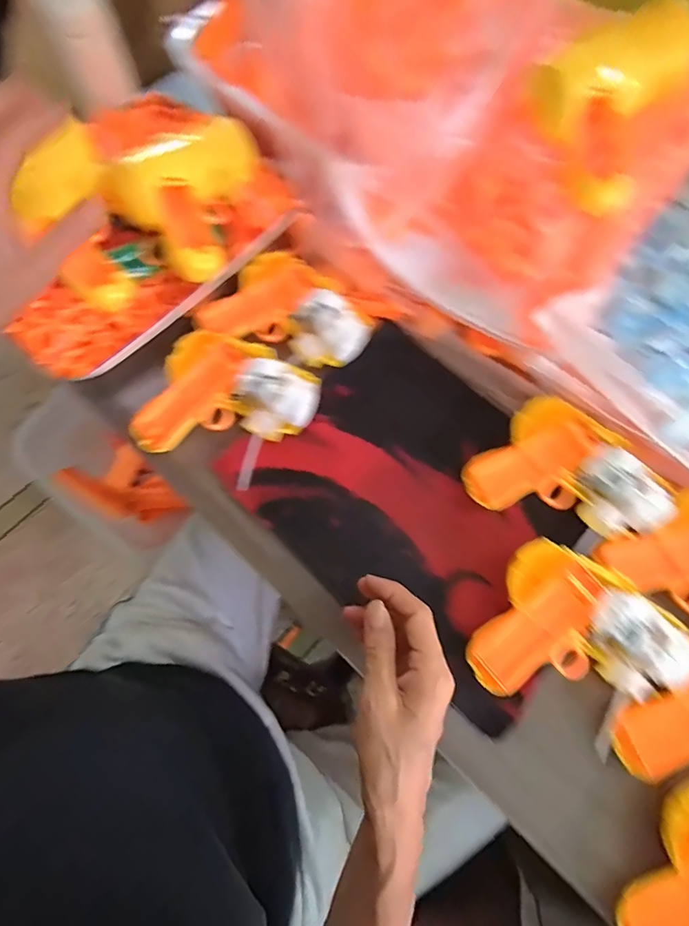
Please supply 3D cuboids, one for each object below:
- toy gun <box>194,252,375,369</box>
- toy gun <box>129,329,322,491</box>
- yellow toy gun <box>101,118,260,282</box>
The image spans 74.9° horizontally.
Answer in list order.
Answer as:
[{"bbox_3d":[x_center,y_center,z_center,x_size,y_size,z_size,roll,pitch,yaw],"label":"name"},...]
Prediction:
[{"bbox_3d":[-0.053,-0.150,0.442,0.155,0.036,0.097,24,72,7],"label":"toy gun"},{"bbox_3d":[-0.106,-0.051,0.408,0.140,0.040,0.123,21,72,6],"label":"toy gun"},{"bbox_3d":[-0.124,-0.243,0.404,0.135,0.059,0.099,-37,75,-13],"label":"yellow toy gun"}]

